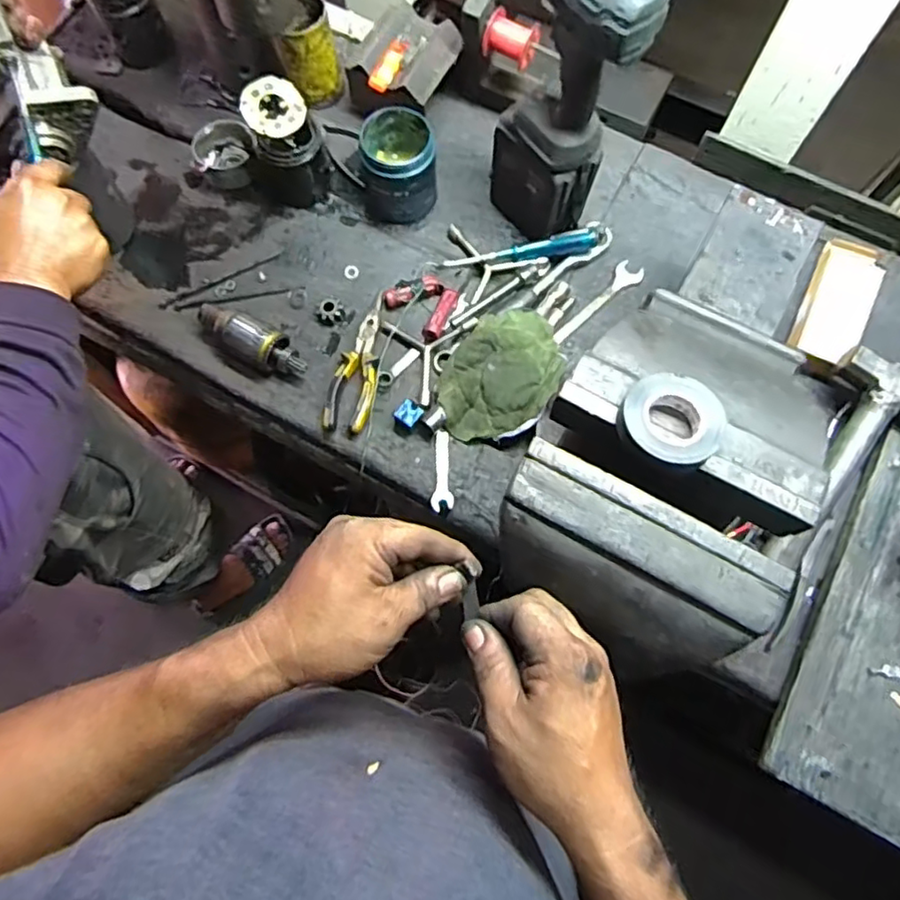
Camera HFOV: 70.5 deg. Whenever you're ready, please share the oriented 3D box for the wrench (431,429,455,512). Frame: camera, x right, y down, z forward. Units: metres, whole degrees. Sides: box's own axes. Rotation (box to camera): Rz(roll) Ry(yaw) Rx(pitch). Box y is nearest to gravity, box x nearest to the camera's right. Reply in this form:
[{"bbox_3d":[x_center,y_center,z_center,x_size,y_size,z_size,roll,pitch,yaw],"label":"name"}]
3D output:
[{"bbox_3d":[-0.011,0.023,0.726,0.025,0.008,0.092,-5,72,-2],"label":"wrench"}]

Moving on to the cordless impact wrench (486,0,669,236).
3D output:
[{"bbox_3d":[0.069,-0.406,0.697,0.066,0.334,0.284,-35,76,-10],"label":"cordless impact wrench"}]

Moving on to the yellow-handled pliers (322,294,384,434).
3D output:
[{"bbox_3d":[-0.112,-0.107,0.765,0.056,0.024,0.177,6,72,2],"label":"yellow-handled pliers"}]

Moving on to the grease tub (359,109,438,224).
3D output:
[{"bbox_3d":[-0.064,-0.349,0.799,0.093,0.098,0.097,-6,73,-2],"label":"grease tub"}]

